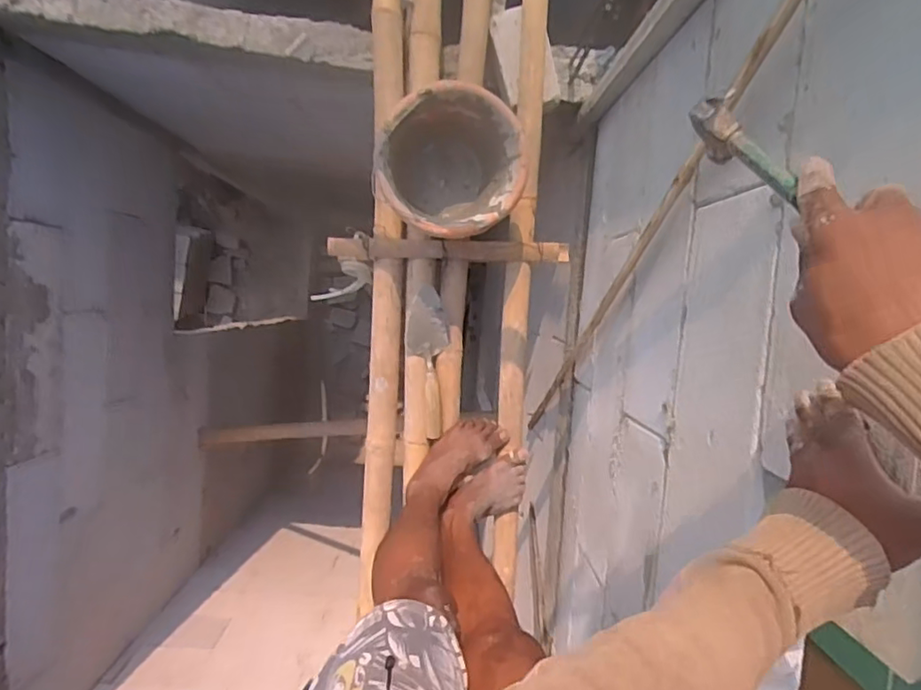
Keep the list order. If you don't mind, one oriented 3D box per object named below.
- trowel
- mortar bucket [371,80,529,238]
[{"bbox_3d":[-0.060,0.035,1.167,0.082,0.035,0.289,-6,95,-1],"label":"trowel"},{"bbox_3d":[-0.015,-0.312,1.056,0.240,0.165,0.241,0,94,-2],"label":"mortar bucket"}]

